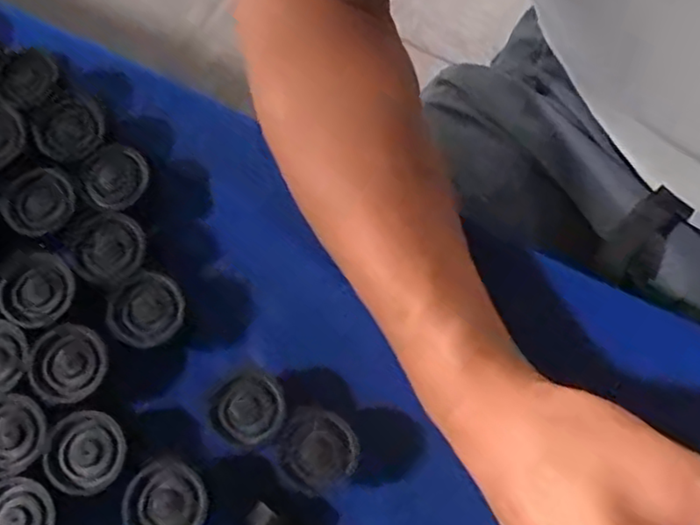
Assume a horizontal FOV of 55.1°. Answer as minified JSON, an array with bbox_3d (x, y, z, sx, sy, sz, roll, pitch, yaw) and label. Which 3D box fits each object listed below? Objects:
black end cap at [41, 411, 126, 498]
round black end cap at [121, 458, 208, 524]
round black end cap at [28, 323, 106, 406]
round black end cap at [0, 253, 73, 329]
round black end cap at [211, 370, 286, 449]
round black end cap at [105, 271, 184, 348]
[{"bbox_3d":[-0.116,0.083,0.293,0.033,0.005,0.033,0,71,1],"label":"black end cap"},{"bbox_3d":[-0.079,0.104,0.287,0.033,0.010,0.035,0,71,1],"label":"round black end cap"},{"bbox_3d":[-0.128,0.045,0.303,0.034,0.006,0.034,0,71,1],"label":"round black end cap"},{"bbox_3d":[-0.145,0.013,0.312,0.032,0.008,0.031,0,71,1],"label":"round black end cap"},{"bbox_3d":[-0.045,0.068,0.306,0.032,0.021,0.031,0,71,1],"label":"round black end cap"},{"bbox_3d":[-0.095,0.023,0.316,0.032,0.020,0.033,0,71,1],"label":"round black end cap"}]

